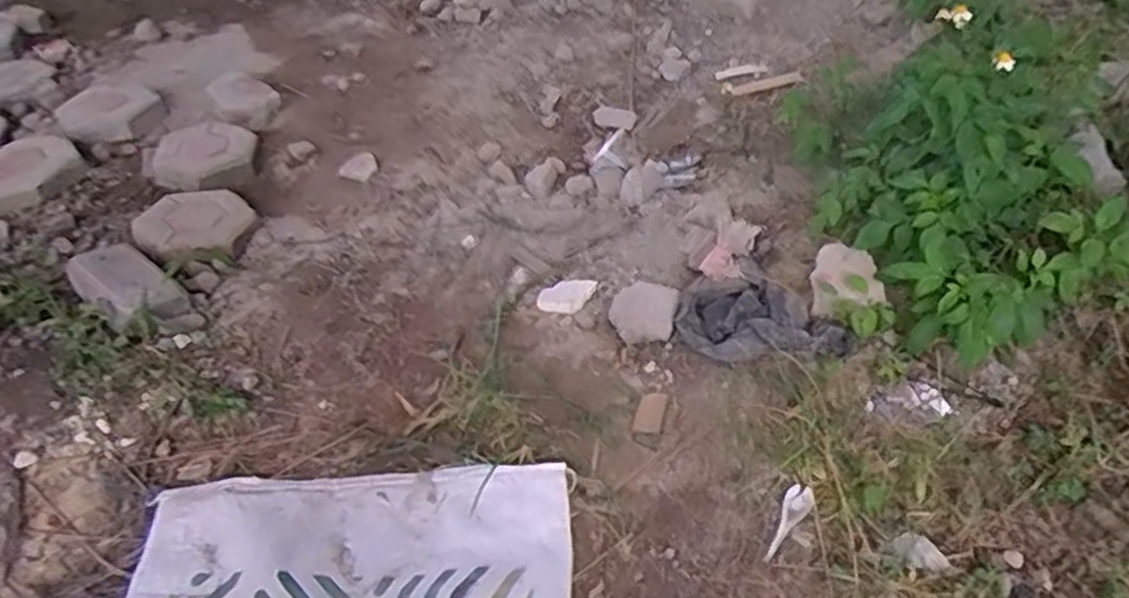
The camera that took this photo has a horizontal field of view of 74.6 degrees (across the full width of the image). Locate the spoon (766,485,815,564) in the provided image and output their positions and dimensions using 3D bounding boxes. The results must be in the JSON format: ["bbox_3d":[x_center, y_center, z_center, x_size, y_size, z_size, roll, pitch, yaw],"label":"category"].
[{"bbox_3d":[0.282,0.282,0.936,0.035,0.014,0.109,27,52,23],"label":"spoon"}]

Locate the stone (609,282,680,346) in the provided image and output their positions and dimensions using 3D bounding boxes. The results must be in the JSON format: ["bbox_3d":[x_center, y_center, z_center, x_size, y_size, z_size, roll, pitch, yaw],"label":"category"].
[{"bbox_3d":[0.126,0.022,1.186,0.103,0.033,0.120,11,47,10],"label":"stone"}]

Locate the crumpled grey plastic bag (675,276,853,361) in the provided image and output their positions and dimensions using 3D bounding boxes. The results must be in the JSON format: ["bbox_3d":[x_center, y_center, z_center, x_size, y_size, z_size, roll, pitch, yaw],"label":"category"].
[{"bbox_3d":[0.295,0.031,1.109,0.239,0.047,0.137,6,47,6],"label":"crumpled grey plastic bag"}]

